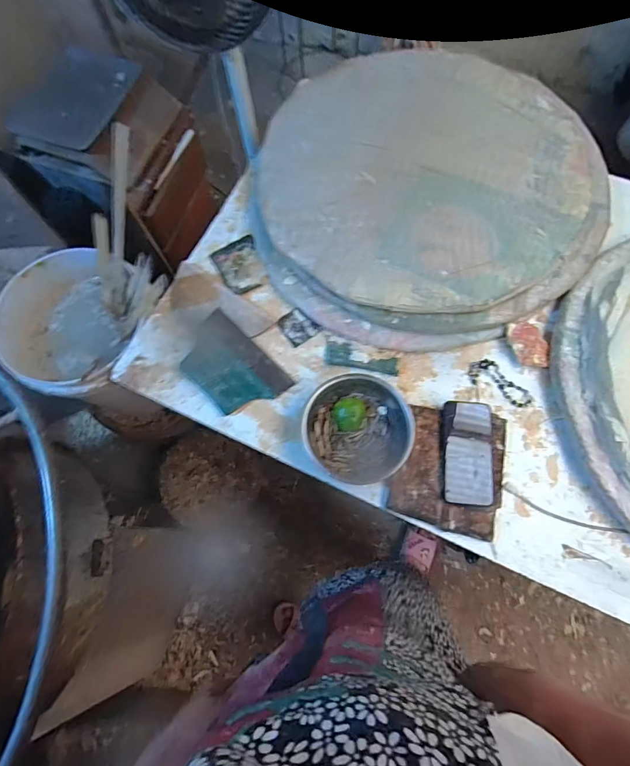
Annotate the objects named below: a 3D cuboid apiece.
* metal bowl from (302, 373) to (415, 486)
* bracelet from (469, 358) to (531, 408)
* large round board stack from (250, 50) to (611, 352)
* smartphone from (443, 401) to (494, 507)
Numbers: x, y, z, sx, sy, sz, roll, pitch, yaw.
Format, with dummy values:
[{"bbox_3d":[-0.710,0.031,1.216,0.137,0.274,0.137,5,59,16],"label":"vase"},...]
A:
[{"bbox_3d":[0.068,0.073,0.639,0.170,0.054,0.158,0,73,1],"label":"metal bowl"},{"bbox_3d":[0.316,-0.003,0.691,0.111,0.005,0.055,29,76,10],"label":"bracelet"},{"bbox_3d":[0.207,-0.378,0.776,0.627,0.064,0.622,0,73,1],"label":"large round board stack"},{"bbox_3d":[0.243,0.109,0.640,0.076,0.011,0.159,5,73,3],"label":"smartphone"}]

